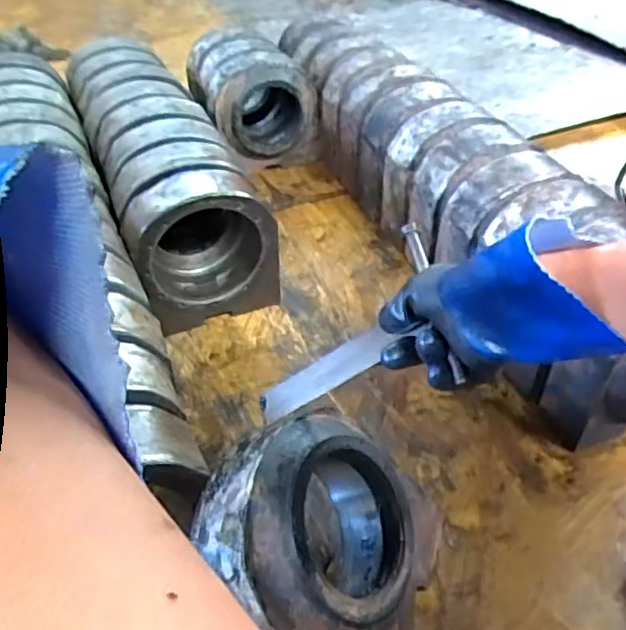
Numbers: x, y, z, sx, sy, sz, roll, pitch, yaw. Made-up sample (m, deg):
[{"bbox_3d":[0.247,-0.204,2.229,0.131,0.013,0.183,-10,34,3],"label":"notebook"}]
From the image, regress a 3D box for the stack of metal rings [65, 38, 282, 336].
[{"bbox_3d":[-0.327,-0.308,1.253,0.222,0.246,0.814,-17,43,-19],"label":"stack of metal rings"}]

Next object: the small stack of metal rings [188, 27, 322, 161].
[{"bbox_3d":[-0.146,-0.525,1.477,0.238,0.200,0.306,-16,43,-17],"label":"small stack of metal rings"}]

